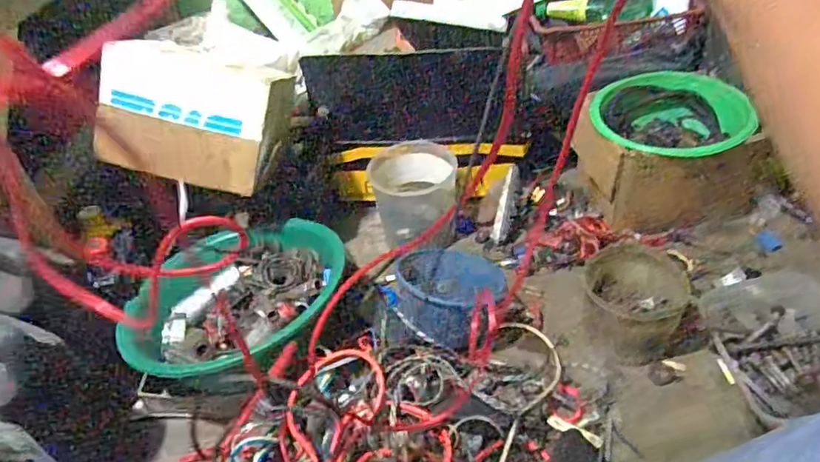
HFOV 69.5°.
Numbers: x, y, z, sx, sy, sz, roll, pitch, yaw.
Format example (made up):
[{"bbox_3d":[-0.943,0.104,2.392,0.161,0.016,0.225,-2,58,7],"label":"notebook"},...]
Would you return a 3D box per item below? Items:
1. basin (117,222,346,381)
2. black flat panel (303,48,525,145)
[{"bbox_3d":[-0.274,0.101,0.958,0.345,0.101,0.297,-7,41,0],"label":"basin"},{"bbox_3d":[0.017,-0.257,1.155,0.418,0.173,0.038,-2,14,3],"label":"black flat panel"}]

